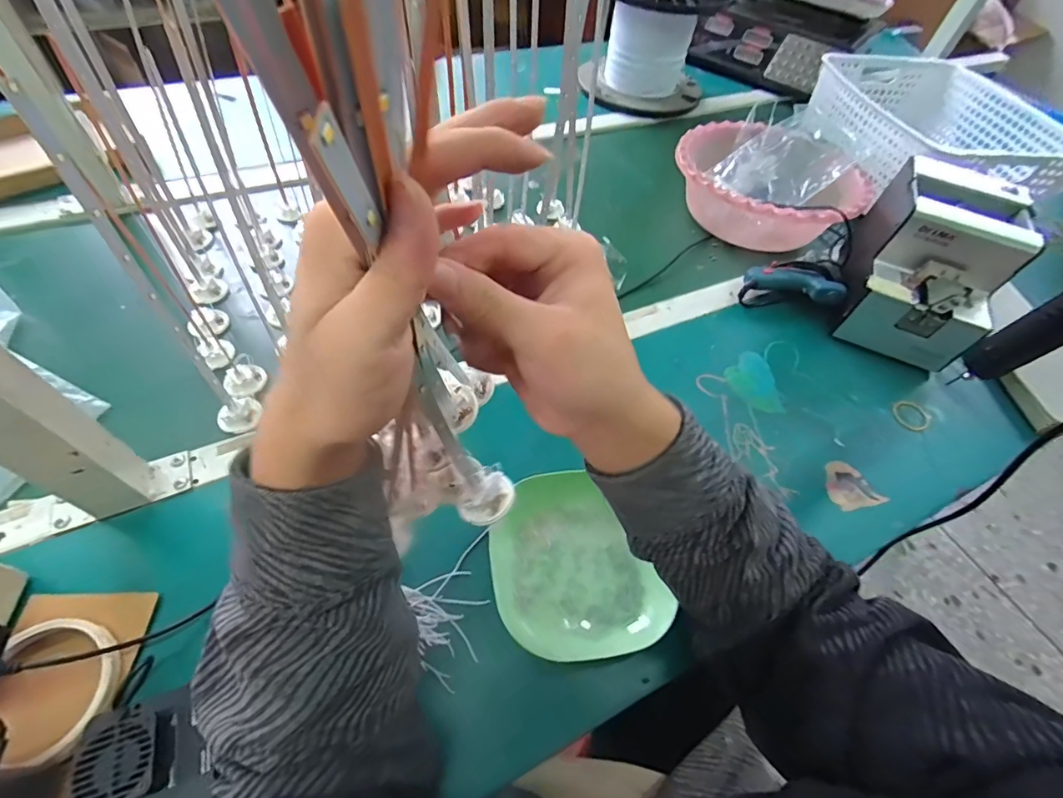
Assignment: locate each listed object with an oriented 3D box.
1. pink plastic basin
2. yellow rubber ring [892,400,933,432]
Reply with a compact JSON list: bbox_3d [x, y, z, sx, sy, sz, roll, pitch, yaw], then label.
[{"bbox_3d":[0.327,-0.302,0.682,0.252,0.083,0.252,2,55,-3],"label":"pink plastic basin"},{"bbox_3d":[0.416,0.018,0.518,0.031,0.005,0.037,-34,64,-25],"label":"yellow rubber ring"}]

